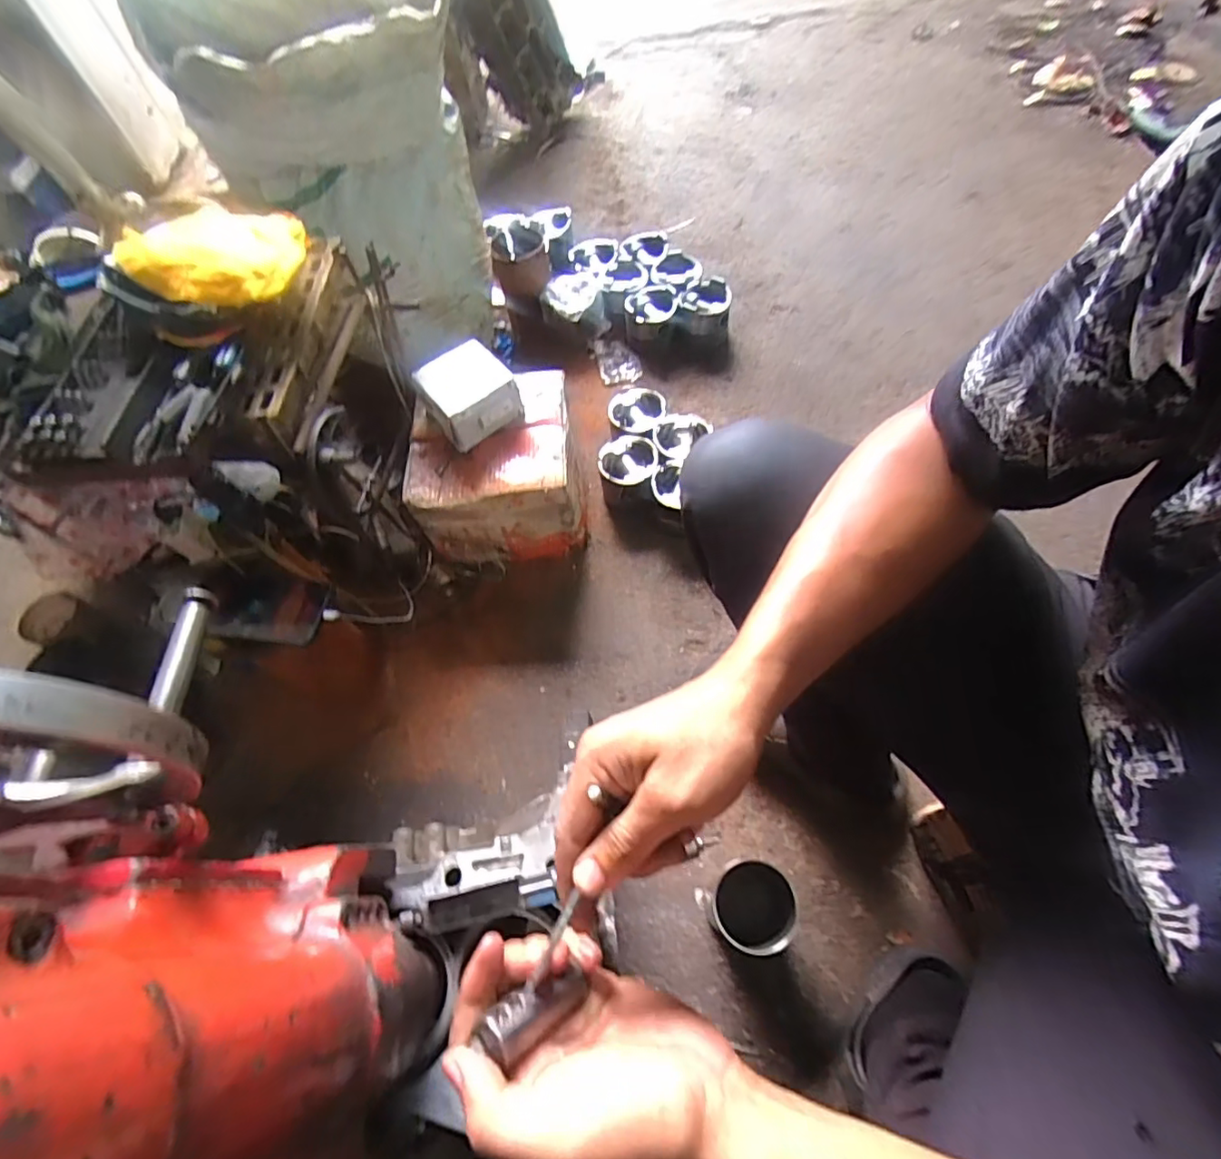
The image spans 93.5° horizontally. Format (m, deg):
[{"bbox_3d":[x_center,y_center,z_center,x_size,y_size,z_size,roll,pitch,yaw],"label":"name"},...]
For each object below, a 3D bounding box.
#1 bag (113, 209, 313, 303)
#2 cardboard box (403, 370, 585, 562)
[{"bbox_3d":[-0.424,-0.349,0.624,0.172,0.061,0.153,-9,61,-4],"label":"bag"},{"bbox_3d":[-0.164,-0.161,0.870,0.227,0.176,0.224,-7,61,2],"label":"cardboard box"}]

